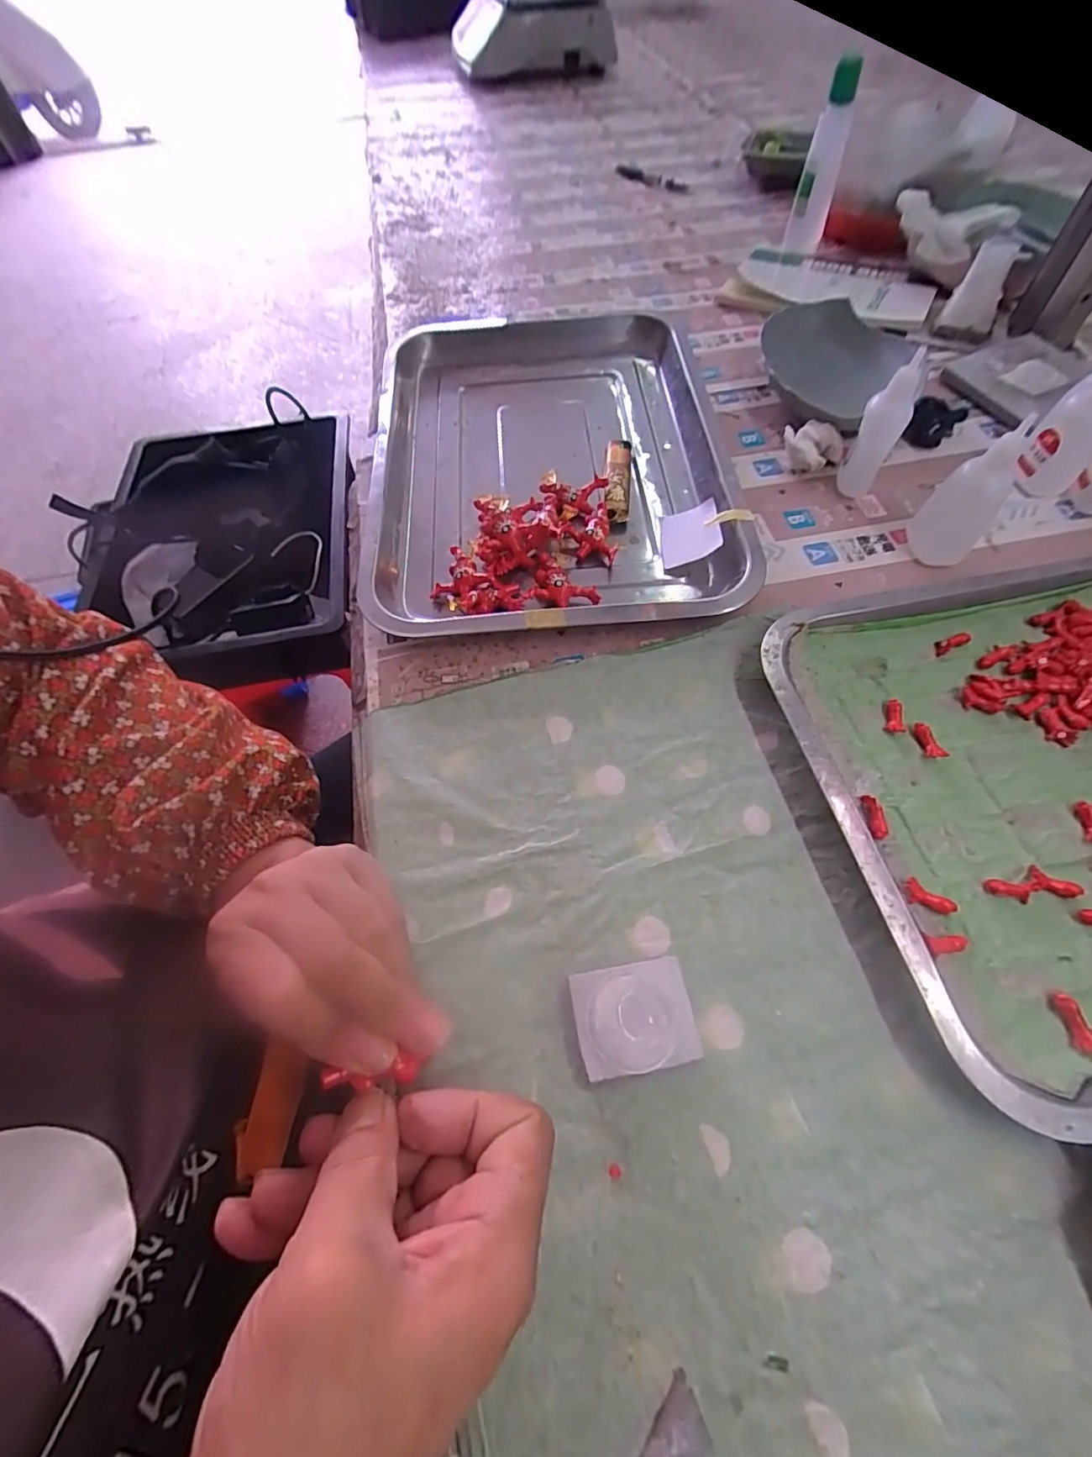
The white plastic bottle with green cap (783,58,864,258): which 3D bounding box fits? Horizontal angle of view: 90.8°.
[{"bbox_3d":[0.276,-0.561,0.538,0.036,0.136,0.041,14,62,11],"label":"white plastic bottle with green cap"}]

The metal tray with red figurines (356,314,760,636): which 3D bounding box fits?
[{"bbox_3d":[-0.005,-0.213,0.421,0.254,0.034,0.352,-5,60,1],"label":"metal tray with red figurines"}]

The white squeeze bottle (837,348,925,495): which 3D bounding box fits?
[{"bbox_3d":[0.229,-0.205,0.369,0.024,0.091,0.023,-16,61,-6],"label":"white squeeze bottle"}]

